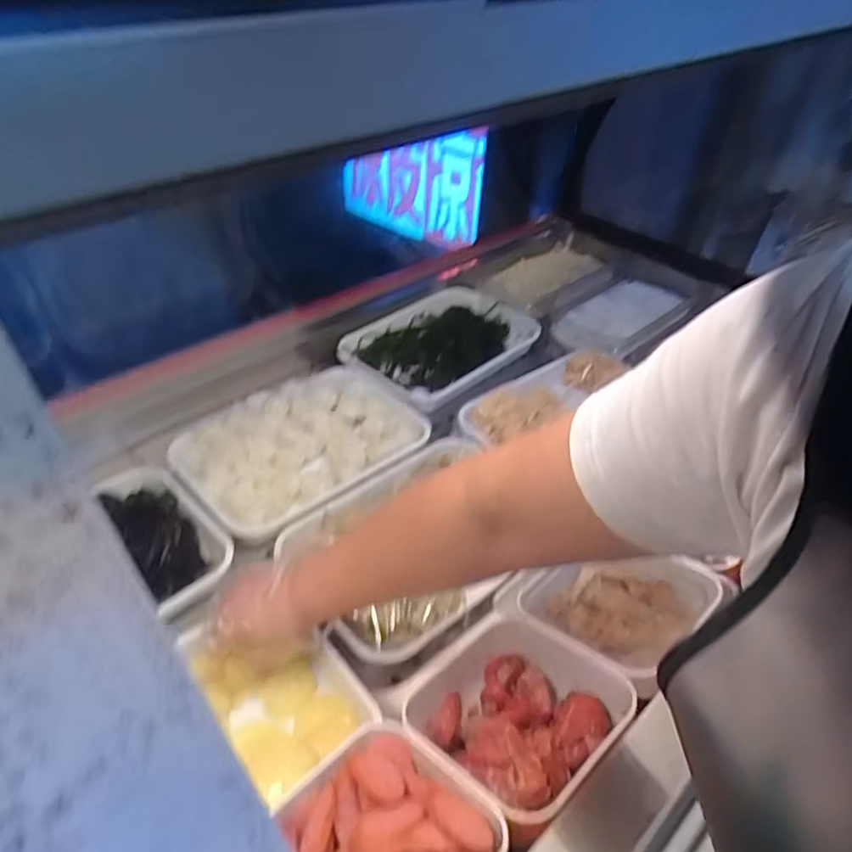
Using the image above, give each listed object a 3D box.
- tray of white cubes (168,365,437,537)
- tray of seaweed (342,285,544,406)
[{"bbox_3d":[-0.150,0.011,0.835,0.301,0.048,0.204,-27,46,-30],"label":"tray of white cubes"},{"bbox_3d":[0.022,-0.126,1.020,0.196,0.040,0.283,32,48,33],"label":"tray of seaweed"}]

